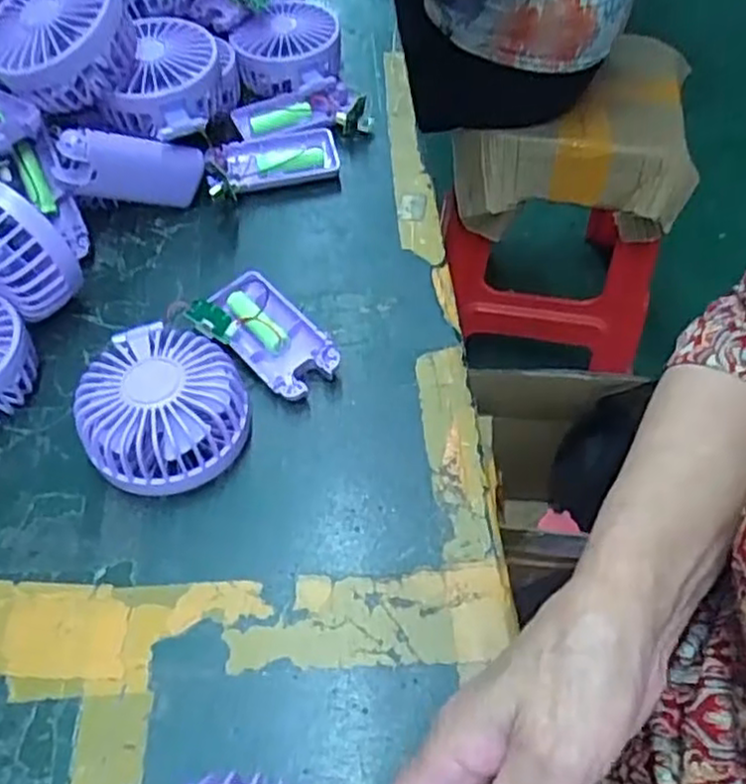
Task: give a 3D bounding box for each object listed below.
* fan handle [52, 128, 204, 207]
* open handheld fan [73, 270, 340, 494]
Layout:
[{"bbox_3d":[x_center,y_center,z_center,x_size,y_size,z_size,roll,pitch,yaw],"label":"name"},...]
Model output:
[{"bbox_3d":[-0.160,-0.148,0.477,0.094,0.046,0.016,-2,47,-40],"label":"fan handle"},{"bbox_3d":[-0.096,-0.013,0.399,0.101,0.047,0.147,35,63,23],"label":"open handheld fan"}]

